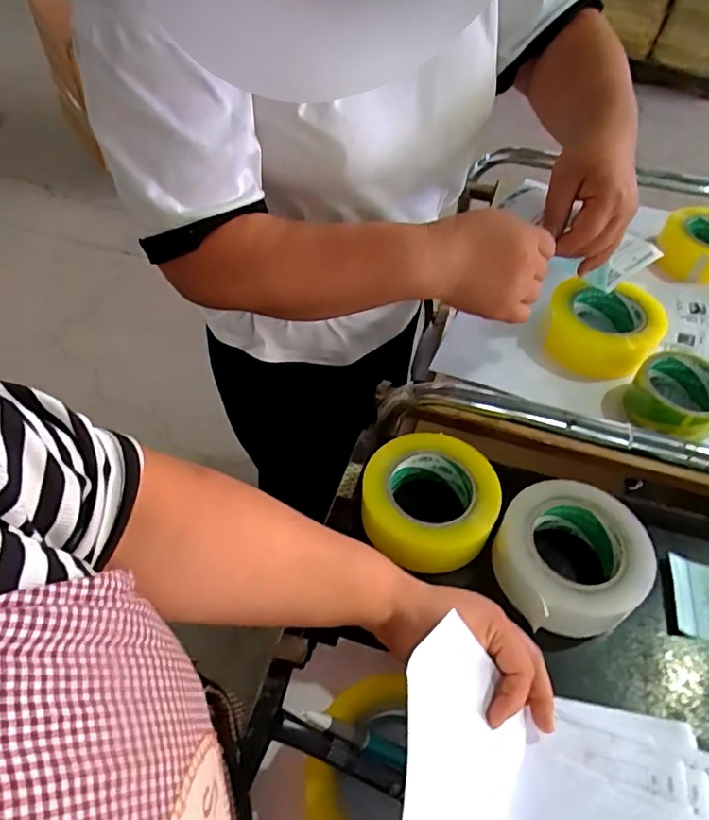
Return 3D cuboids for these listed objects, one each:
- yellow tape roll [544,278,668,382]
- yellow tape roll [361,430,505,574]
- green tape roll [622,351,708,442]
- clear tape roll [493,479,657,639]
[{"bbox_3d":[0.282,-0.096,0.635,0.116,0.053,0.116,1,50,-2],"label":"yellow tape roll"},{"bbox_3d":[0.066,0.081,0.518,0.120,0.049,0.122,1,50,-2],"label":"yellow tape roll"},{"bbox_3d":[0.330,-0.010,0.573,0.096,0.046,0.091,-32,59,-25],"label":"green tape roll"},{"bbox_3d":[0.188,0.128,0.488,0.124,0.045,0.122,1,50,-2],"label":"clear tape roll"}]

